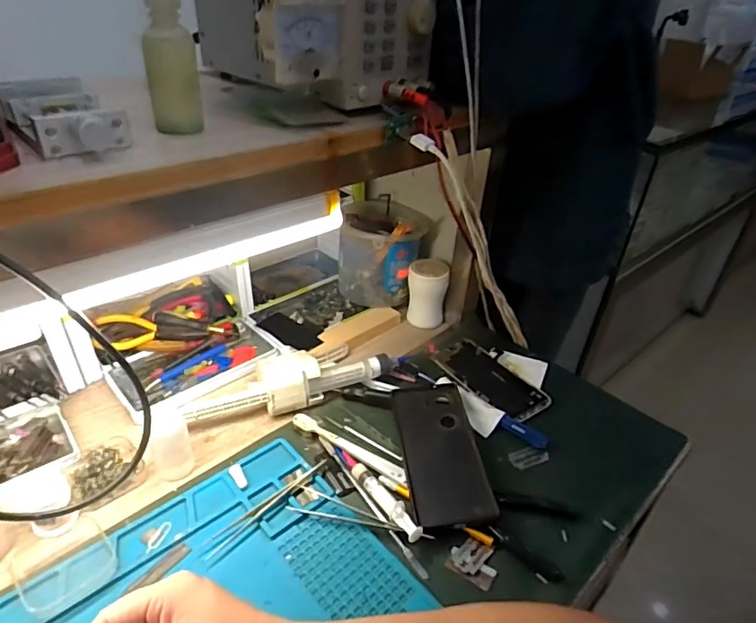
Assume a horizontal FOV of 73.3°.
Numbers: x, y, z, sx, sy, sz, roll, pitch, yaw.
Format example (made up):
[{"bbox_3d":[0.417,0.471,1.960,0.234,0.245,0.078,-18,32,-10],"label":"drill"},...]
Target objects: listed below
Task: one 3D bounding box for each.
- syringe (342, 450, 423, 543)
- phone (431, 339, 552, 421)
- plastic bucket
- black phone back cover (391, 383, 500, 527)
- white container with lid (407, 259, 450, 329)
[{"bbox_3d":[0.000,0.165,0.467,0.015,0.015,0.115,-19,39,-30],"label":"syringe"},{"bbox_3d":[0.134,0.082,0.616,0.071,0.013,0.144,-19,37,-26],"label":"phone"},{"bbox_3d":[0.006,-0.085,0.727,0.110,0.118,0.114,2,33,-2],"label":"plastic bucket"},{"bbox_3d":[0.062,0.136,0.507,0.073,0.016,0.166,-4,35,-5],"label":"black phone back cover"},{"bbox_3d":[0.067,-0.028,0.698,0.052,0.084,0.049,2,33,-2],"label":"white container with lid"}]

